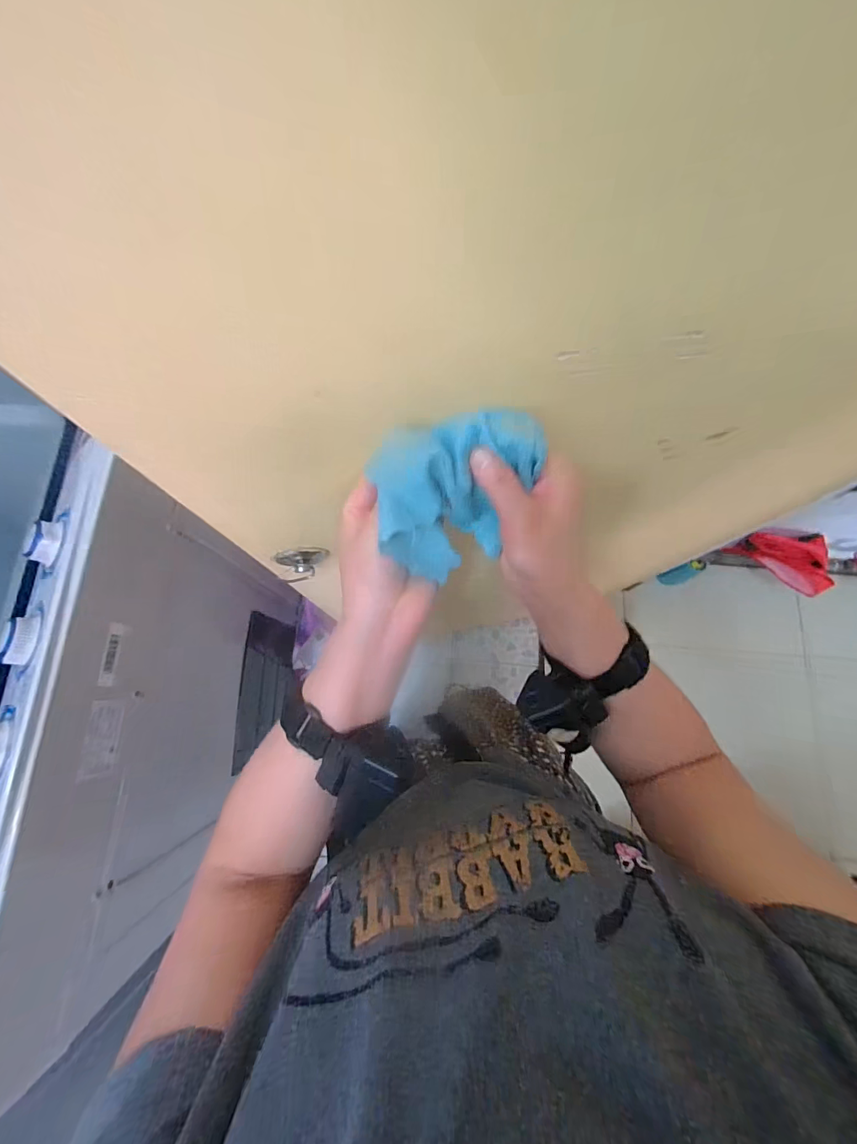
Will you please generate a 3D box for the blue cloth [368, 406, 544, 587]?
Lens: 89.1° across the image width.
[{"bbox_3d":[0.016,-0.042,0.260,0.094,0.066,0.075,-2,76,-2],"label":"blue cloth"}]

